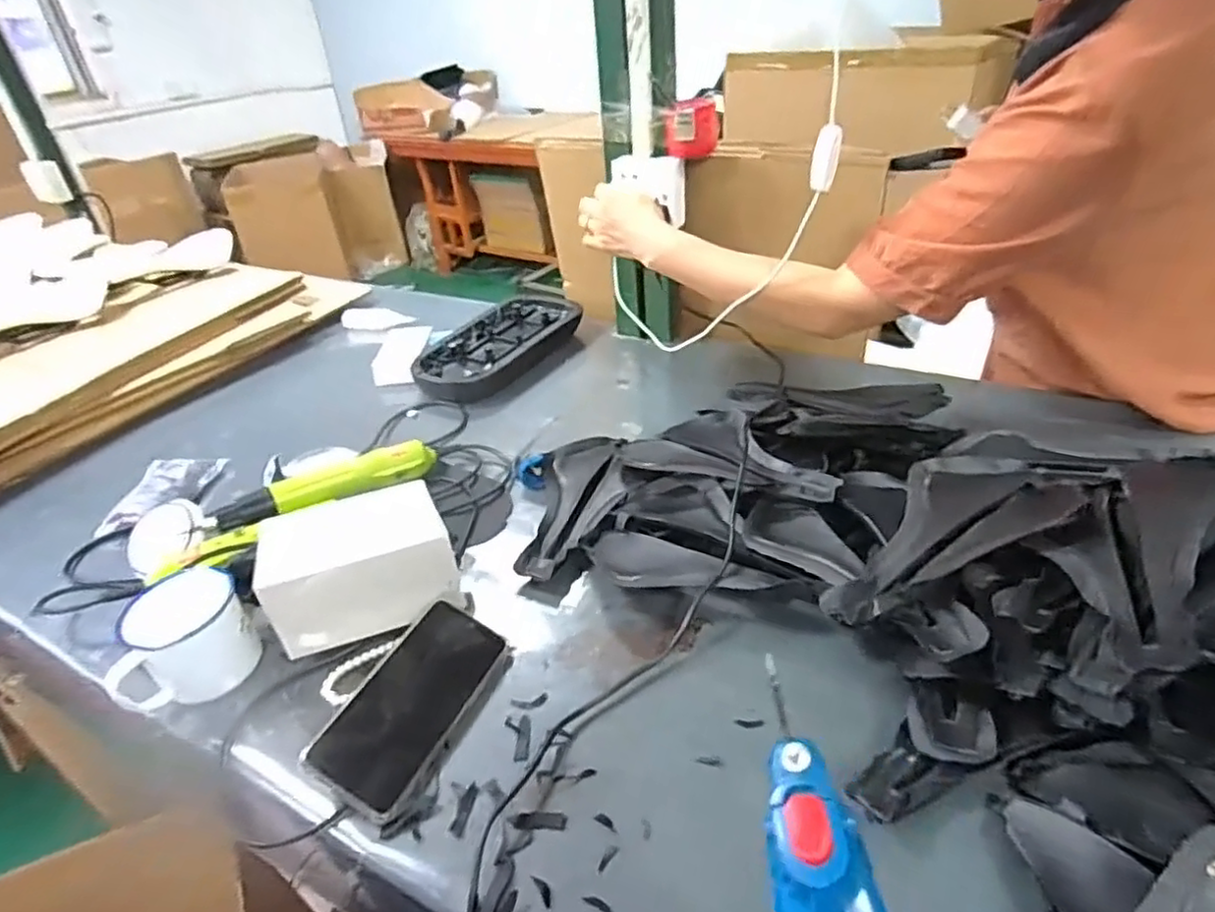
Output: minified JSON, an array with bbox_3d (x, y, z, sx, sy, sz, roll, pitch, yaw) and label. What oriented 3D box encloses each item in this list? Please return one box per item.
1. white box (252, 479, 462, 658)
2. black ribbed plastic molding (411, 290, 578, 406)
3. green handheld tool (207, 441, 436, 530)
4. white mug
[{"bbox_3d":[-0.221,0.099,0.613,0.155,0.094,0.082,-14,37,-12],"label":"white box"},{"bbox_3d":[-0.165,-0.165,1.027,0.143,0.053,0.278,22,44,32],"label":"black ribbed plastic molding"},{"bbox_3d":[-0.303,0.033,0.746,0.234,0.036,0.044,-22,39,-23],"label":"green handheld tool"},{"bbox_3d":[-0.355,0.156,0.565,0.105,0.083,0.070,-27,41,-27],"label":"white mug"}]

